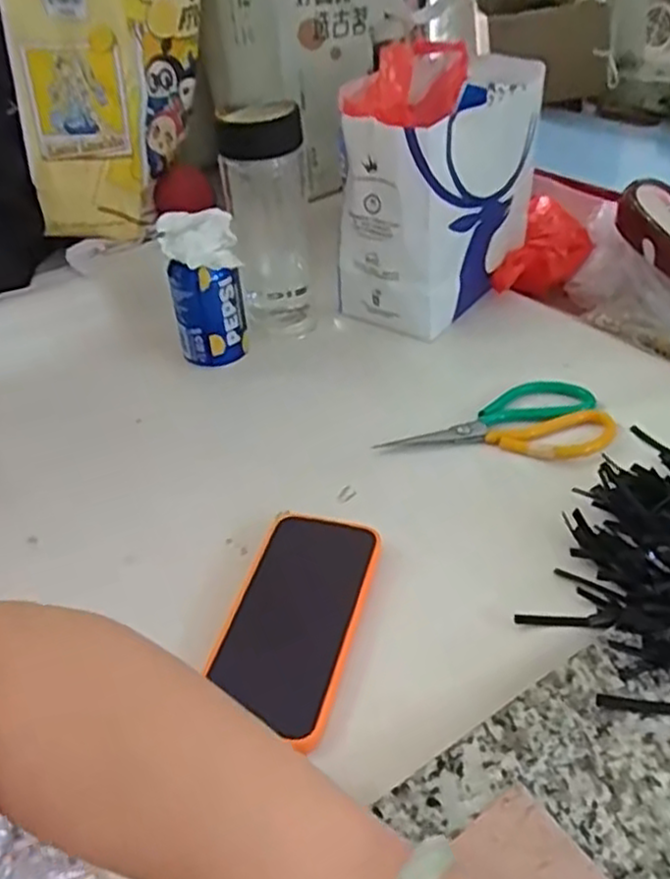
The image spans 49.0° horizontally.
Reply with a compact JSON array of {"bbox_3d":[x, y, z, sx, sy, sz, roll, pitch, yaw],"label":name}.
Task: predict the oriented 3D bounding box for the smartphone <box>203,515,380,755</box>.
[{"bbox_3d":[-0.027,0.112,0.474,0.079,0.014,0.164,8,41,14],"label":"smartphone"}]

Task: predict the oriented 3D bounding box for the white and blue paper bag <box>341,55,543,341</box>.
[{"bbox_3d":[0.110,-0.239,0.738,0.109,0.208,0.215,29,49,34],"label":"white and blue paper bag"}]

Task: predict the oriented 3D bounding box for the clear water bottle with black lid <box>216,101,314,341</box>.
[{"bbox_3d":[-0.063,-0.207,0.698,0.070,0.211,0.062,-3,39,0],"label":"clear water bottle with black lid"}]

